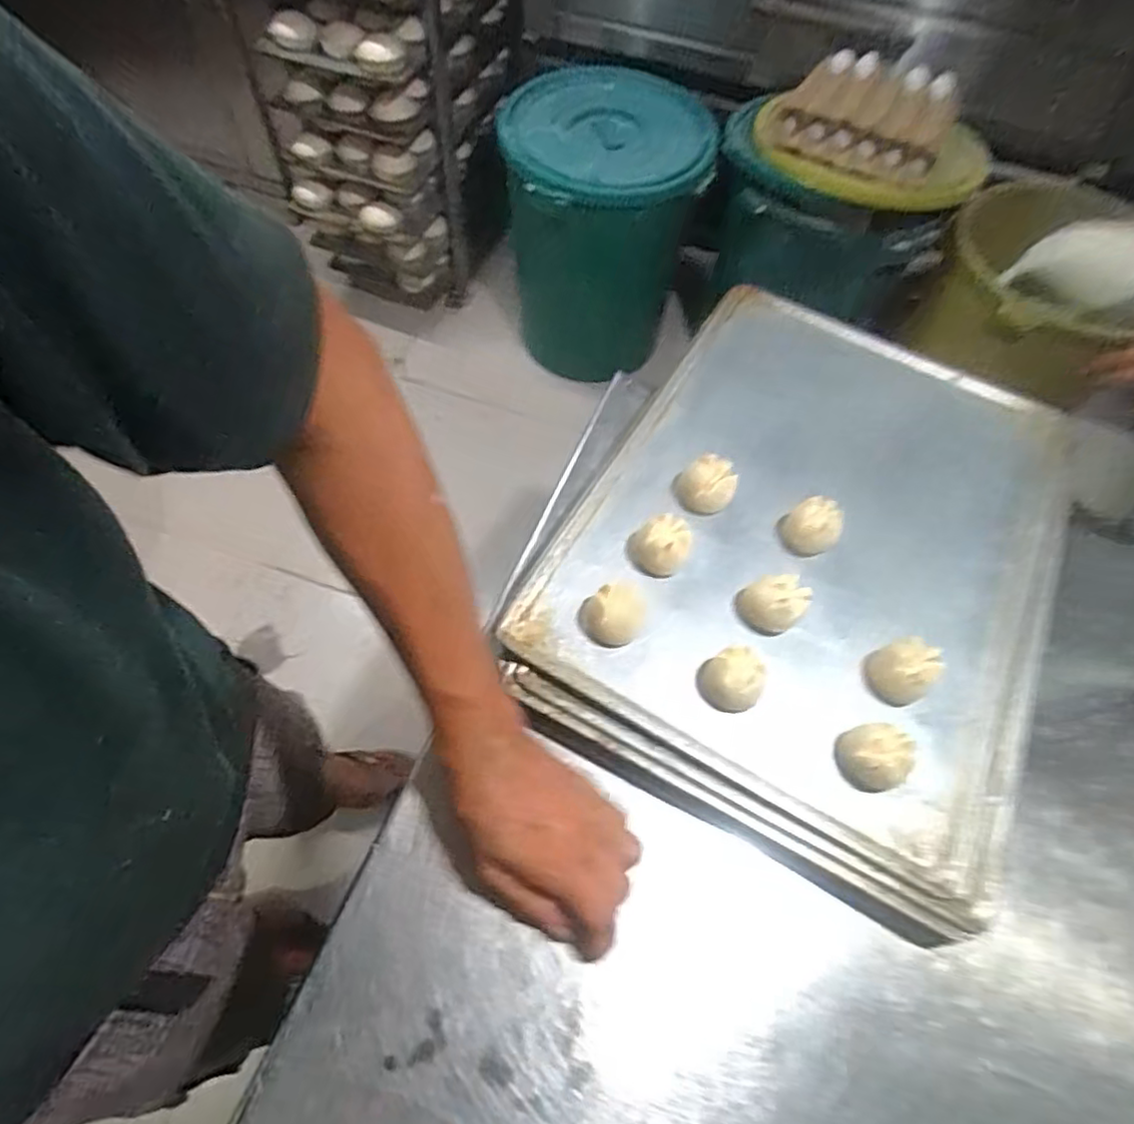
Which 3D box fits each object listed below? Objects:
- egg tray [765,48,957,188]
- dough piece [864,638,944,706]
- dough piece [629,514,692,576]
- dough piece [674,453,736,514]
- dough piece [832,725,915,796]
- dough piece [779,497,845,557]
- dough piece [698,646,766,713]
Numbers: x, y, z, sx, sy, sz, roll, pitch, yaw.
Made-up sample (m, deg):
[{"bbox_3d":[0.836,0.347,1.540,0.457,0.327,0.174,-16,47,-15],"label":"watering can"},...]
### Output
[{"bbox_3d":[0.571,-0.835,1.204,0.274,0.098,0.326,28,64,11],"label":"egg tray"},{"bbox_3d":[0.232,0.075,0.452,0.034,0.036,0.037,1,62,-3],"label":"dough piece"},{"bbox_3d":[0.069,-0.013,0.489,0.042,0.032,0.036,24,63,9],"label":"dough piece"},{"bbox_3d":[0.109,-0.059,0.514,0.036,0.030,0.046,38,66,16],"label":"dough piece"},{"bbox_3d":[0.200,0.126,0.423,0.038,0.030,0.039,1,62,-3],"label":"dough piece"},{"bbox_3d":[0.190,-0.026,0.510,0.039,0.037,0.032,38,66,16],"label":"dough piece"},{"bbox_3d":[0.112,0.080,0.443,0.034,0.033,0.039,-40,71,-21],"label":"dough piece"}]

